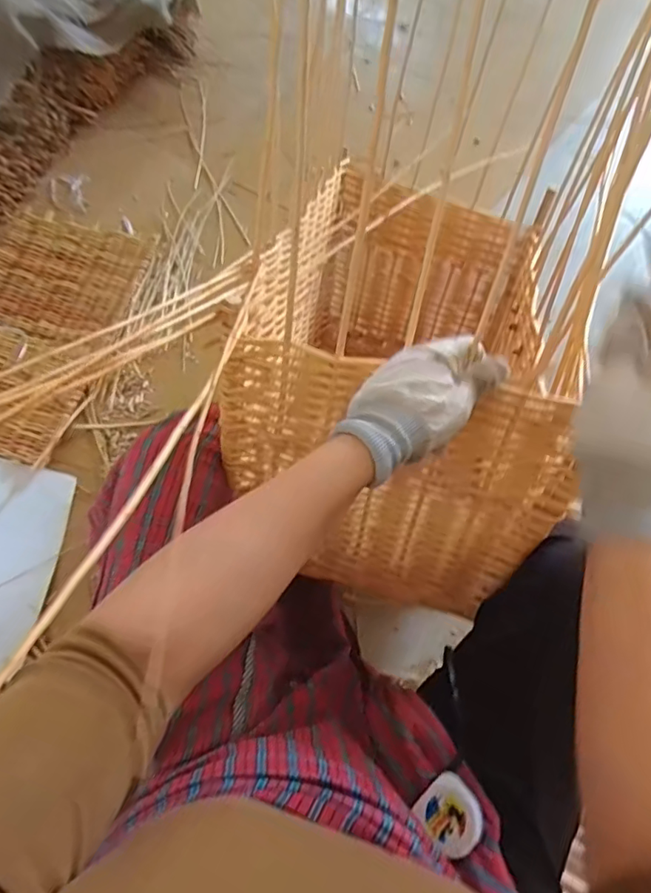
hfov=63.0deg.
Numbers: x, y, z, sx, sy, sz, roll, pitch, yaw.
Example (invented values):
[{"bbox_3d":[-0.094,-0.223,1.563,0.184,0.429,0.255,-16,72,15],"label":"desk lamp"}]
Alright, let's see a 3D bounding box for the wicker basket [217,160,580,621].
[{"bbox_3d":[0.106,-0.125,0.731,0.334,0.330,0.572,8,49,4],"label":"wicker basket"}]

